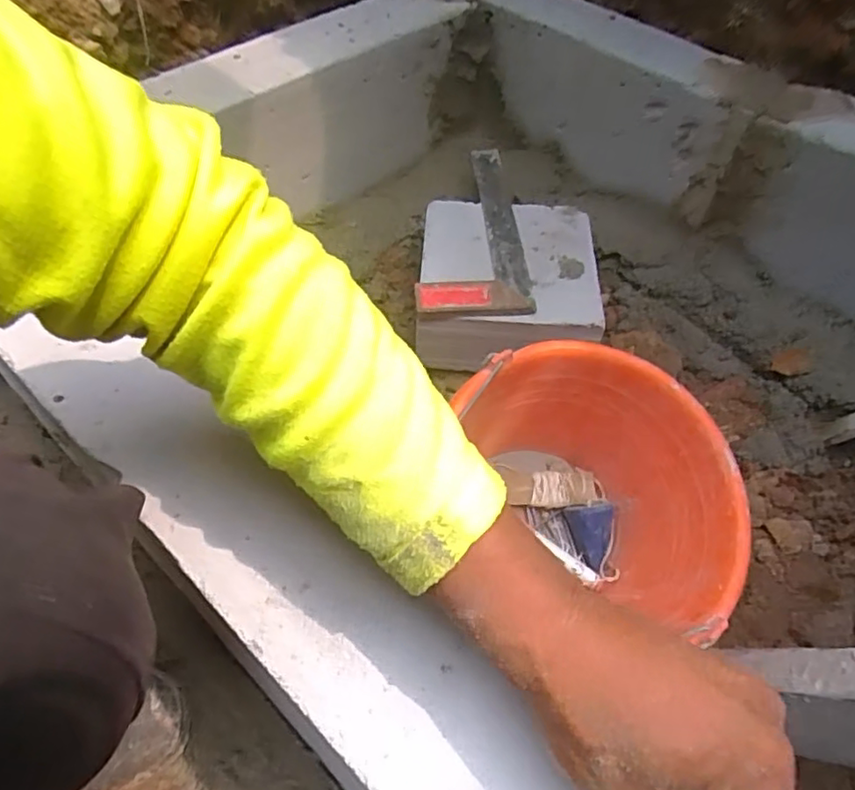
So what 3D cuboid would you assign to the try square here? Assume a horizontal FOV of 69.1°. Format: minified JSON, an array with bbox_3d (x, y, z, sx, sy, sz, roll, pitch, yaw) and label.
[{"bbox_3d":[0.052,-0.206,0.737,0.122,0.015,0.305,1,53,0],"label":"try square"}]

